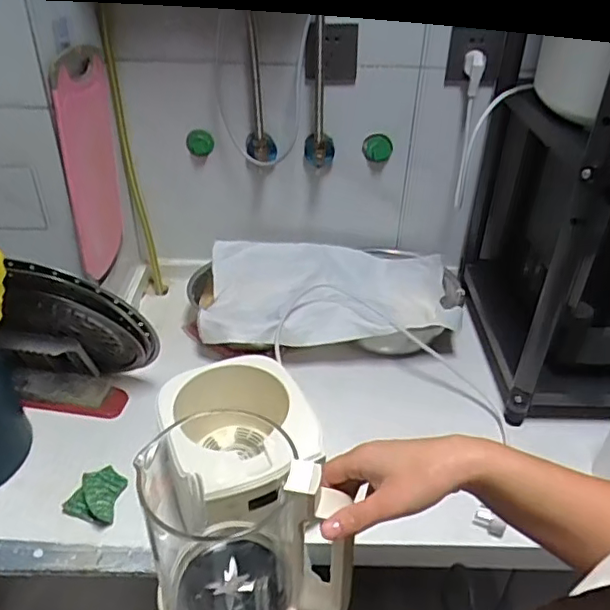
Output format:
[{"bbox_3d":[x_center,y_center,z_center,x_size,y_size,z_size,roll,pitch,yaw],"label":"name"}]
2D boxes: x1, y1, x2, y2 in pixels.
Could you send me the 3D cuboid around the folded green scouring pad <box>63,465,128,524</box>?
[{"bbox_3d":[-0.267,0.240,0.765,0.065,0.025,0.077,10,36,11],"label":"folded green scouring pad"}]

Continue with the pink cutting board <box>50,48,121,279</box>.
[{"bbox_3d":[-0.320,-0.223,0.897,0.018,0.315,0.219,0,33,-1],"label":"pink cutting board"}]

